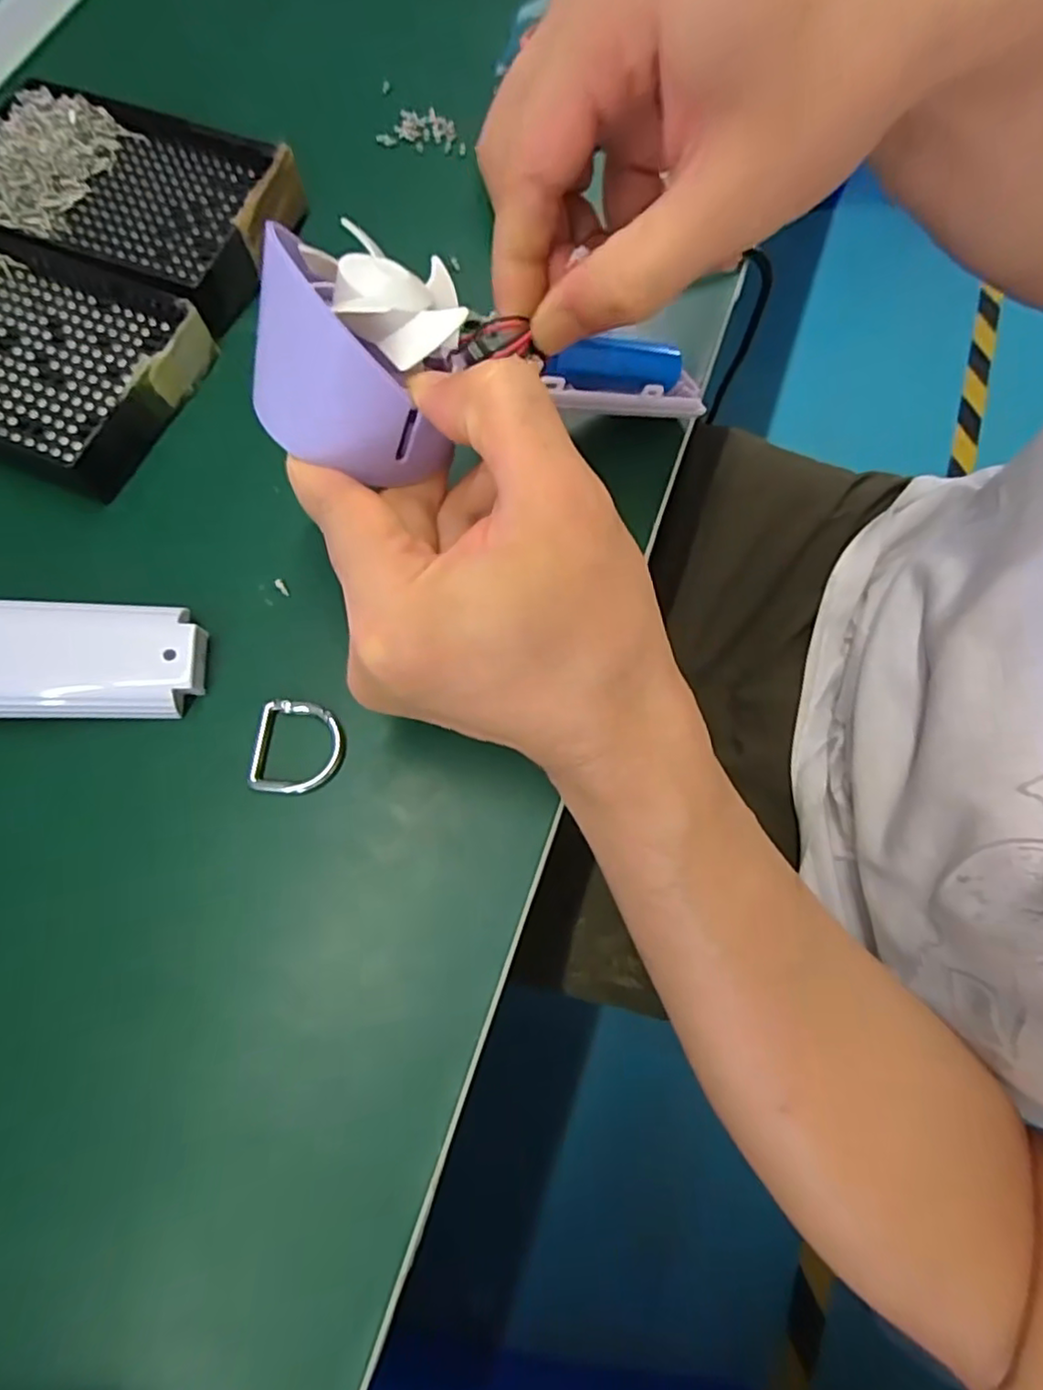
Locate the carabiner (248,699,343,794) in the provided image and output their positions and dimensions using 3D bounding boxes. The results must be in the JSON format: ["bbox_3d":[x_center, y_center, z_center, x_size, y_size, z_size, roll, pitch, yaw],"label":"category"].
[{"bbox_3d":[-0.080,0.018,0.231,0.030,0.004,0.034,2,73,-1],"label":"carabiner"}]

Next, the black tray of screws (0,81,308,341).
[{"bbox_3d":[-0.178,-0.224,0.296,0.141,0.030,0.092,22,74,5],"label":"black tray of screws"}]

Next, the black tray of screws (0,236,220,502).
[{"bbox_3d":[-0.213,-0.142,0.268,0.138,0.021,0.090,21,74,5],"label":"black tray of screws"}]

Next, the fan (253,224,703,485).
[{"bbox_3d":[-0.005,-0.109,0.223,0.164,0.047,0.049,-17,72,-38],"label":"fan"}]

